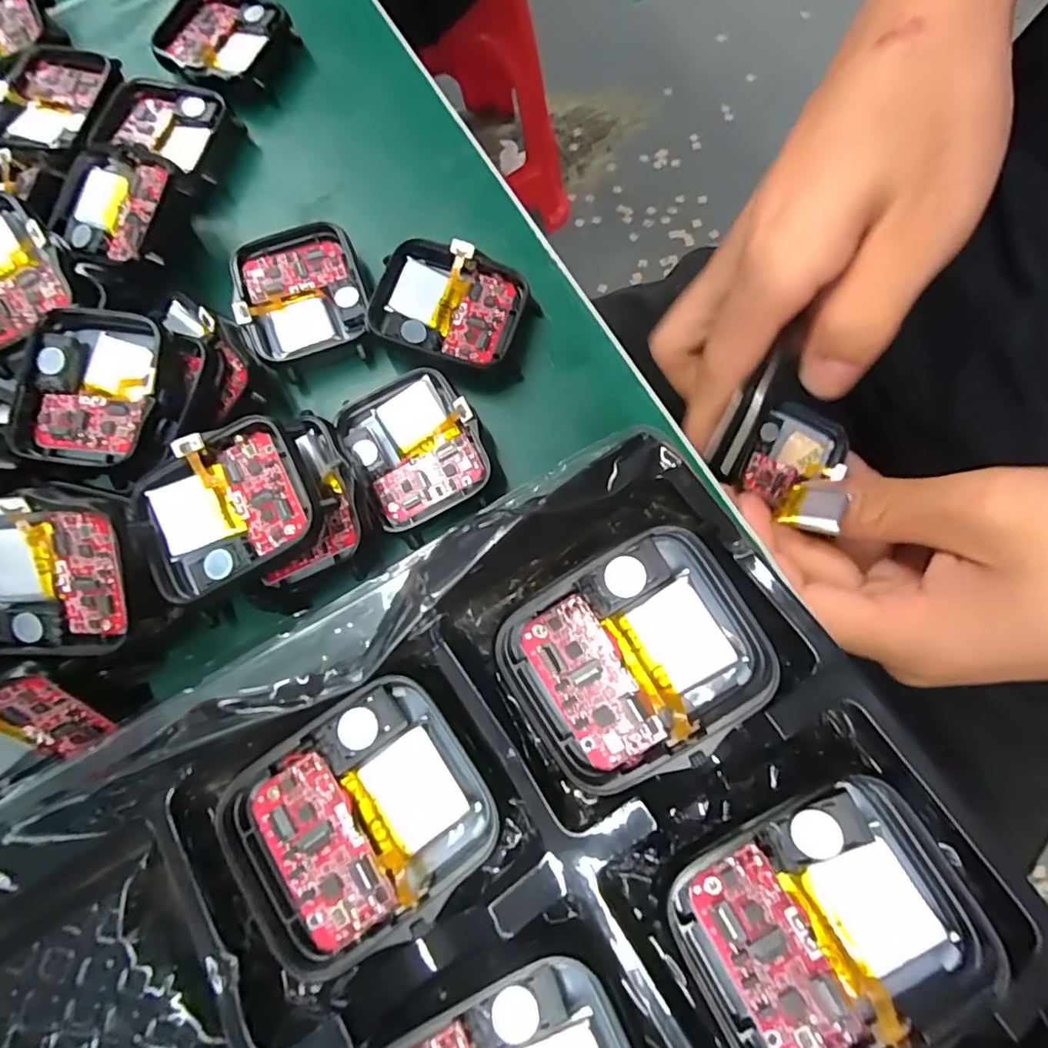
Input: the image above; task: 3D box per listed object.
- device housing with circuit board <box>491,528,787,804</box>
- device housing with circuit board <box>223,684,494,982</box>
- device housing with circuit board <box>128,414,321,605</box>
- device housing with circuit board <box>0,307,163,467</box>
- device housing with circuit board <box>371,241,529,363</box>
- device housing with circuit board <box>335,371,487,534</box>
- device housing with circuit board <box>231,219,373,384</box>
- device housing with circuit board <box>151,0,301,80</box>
[{"bbox_3d":[0.020,0.024,0.097,0.043,0.012,0.036,-29,77,-2],"label":"device housing with circuit board"},{"bbox_3d":[-0.030,0.052,0.097,0.042,0.007,0.037,-33,77,-2],"label":"device housing with circuit board"},{"bbox_3d":[-0.073,-0.005,0.133,0.041,0.008,0.035,-30,77,-2],"label":"device housing with circuit board"},{"bbox_3d":[-0.117,-0.037,0.146,0.039,0.007,0.043,12,79,8],"label":"device housing with circuit board"},{"bbox_3d":[-0.022,-0.065,0.162,0.041,0.009,0.036,11,79,8],"label":"device housing with circuit board"},{"bbox_3d":[-0.031,-0.022,0.153,0.035,0.008,0.040,-29,77,-2],"label":"device housing with circuit board"},{"bbox_3d":[-0.068,-0.070,0.167,0.037,0.009,0.044,-21,77,0],"label":"device housing with circuit board"},{"bbox_3d":[-0.107,-0.171,0.194,0.041,0.009,0.036,27,81,10],"label":"device housing with circuit board"}]

